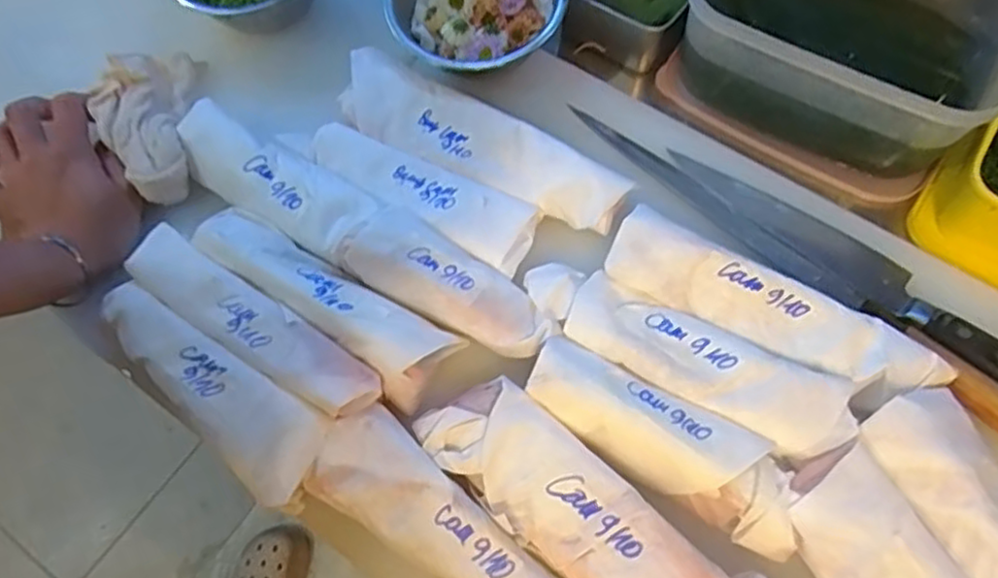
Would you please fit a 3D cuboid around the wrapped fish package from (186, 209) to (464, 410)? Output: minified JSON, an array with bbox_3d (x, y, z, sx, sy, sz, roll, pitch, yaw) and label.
[{"bbox_3d":[-0.120,0.003,0.450,0.188,0.034,0.052,33,72,14],"label":"wrapped fish package"}]

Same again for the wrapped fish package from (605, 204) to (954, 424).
[{"bbox_3d":[0.173,0.014,0.441,0.207,0.032,0.057,28,71,13],"label":"wrapped fish package"}]

